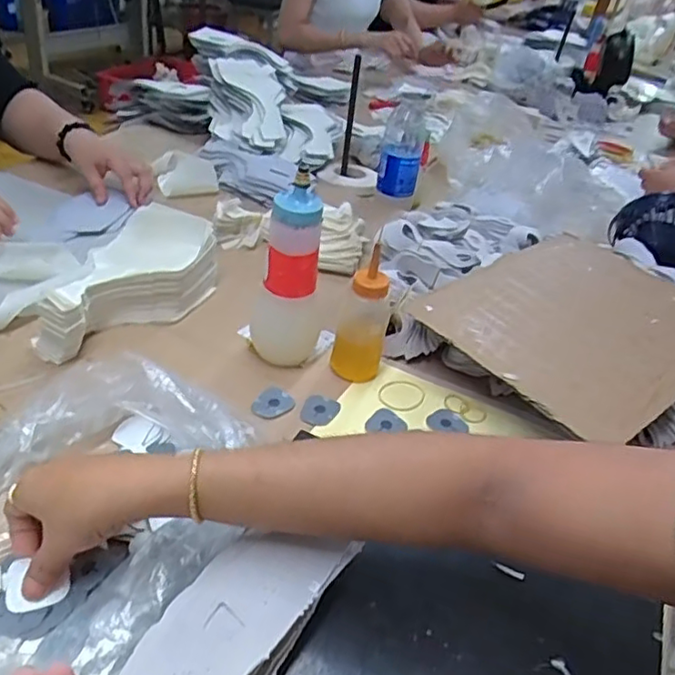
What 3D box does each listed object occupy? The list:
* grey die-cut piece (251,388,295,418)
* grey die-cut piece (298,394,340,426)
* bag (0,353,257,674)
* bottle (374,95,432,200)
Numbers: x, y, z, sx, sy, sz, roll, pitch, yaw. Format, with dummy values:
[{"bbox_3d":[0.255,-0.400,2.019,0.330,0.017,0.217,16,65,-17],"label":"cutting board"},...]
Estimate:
[{"bbox_3d":[-0.061,0.064,0.599,0.034,0.004,0.036,2,49,-3],"label":"grey die-cut piece"},{"bbox_3d":[-0.017,0.070,0.599,0.033,0.006,0.036,5,36,-4],"label":"grey die-cut piece"},{"bbox_3d":[-0.183,0.129,0.432,0.211,0.064,0.269,12,37,5],"label":"bag"},{"bbox_3d":[0.104,-0.305,1.002,0.067,0.139,0.072,10,36,2],"label":"bottle"}]

